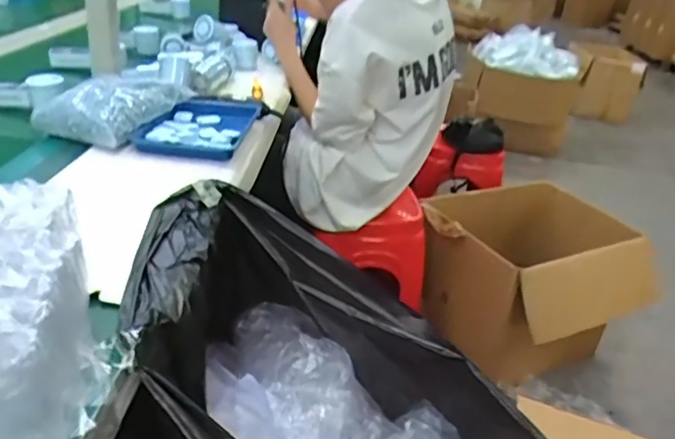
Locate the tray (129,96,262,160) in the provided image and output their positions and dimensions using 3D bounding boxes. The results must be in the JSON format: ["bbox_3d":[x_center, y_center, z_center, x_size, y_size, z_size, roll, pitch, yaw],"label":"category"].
[{"bbox_3d":[-0.232,-0.157,0.962,0.164,0.034,0.226,8,28,0],"label":"tray"}]

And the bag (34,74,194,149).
[{"bbox_3d":[-0.358,-0.195,0.934,0.152,0.050,0.212,14,28,11],"label":"bag"}]

